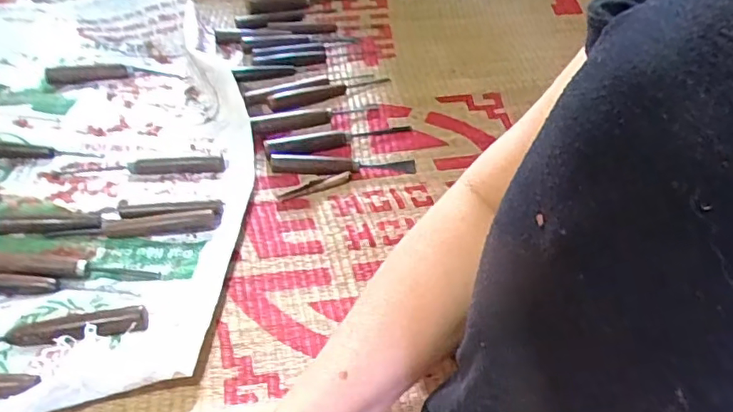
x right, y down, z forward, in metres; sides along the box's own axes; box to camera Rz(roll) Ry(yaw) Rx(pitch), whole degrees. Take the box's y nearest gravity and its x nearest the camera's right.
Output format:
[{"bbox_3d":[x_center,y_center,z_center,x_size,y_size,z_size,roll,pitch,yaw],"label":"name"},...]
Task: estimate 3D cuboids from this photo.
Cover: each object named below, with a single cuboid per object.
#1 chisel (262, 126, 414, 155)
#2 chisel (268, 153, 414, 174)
[{"bbox_3d":[-0.032,-0.085,0.681,0.186,0.017,0.028,-14,52,-16],"label":"chisel"},{"bbox_3d":[-0.027,-0.050,0.651,0.167,0.015,0.022,1,50,-4],"label":"chisel"}]

